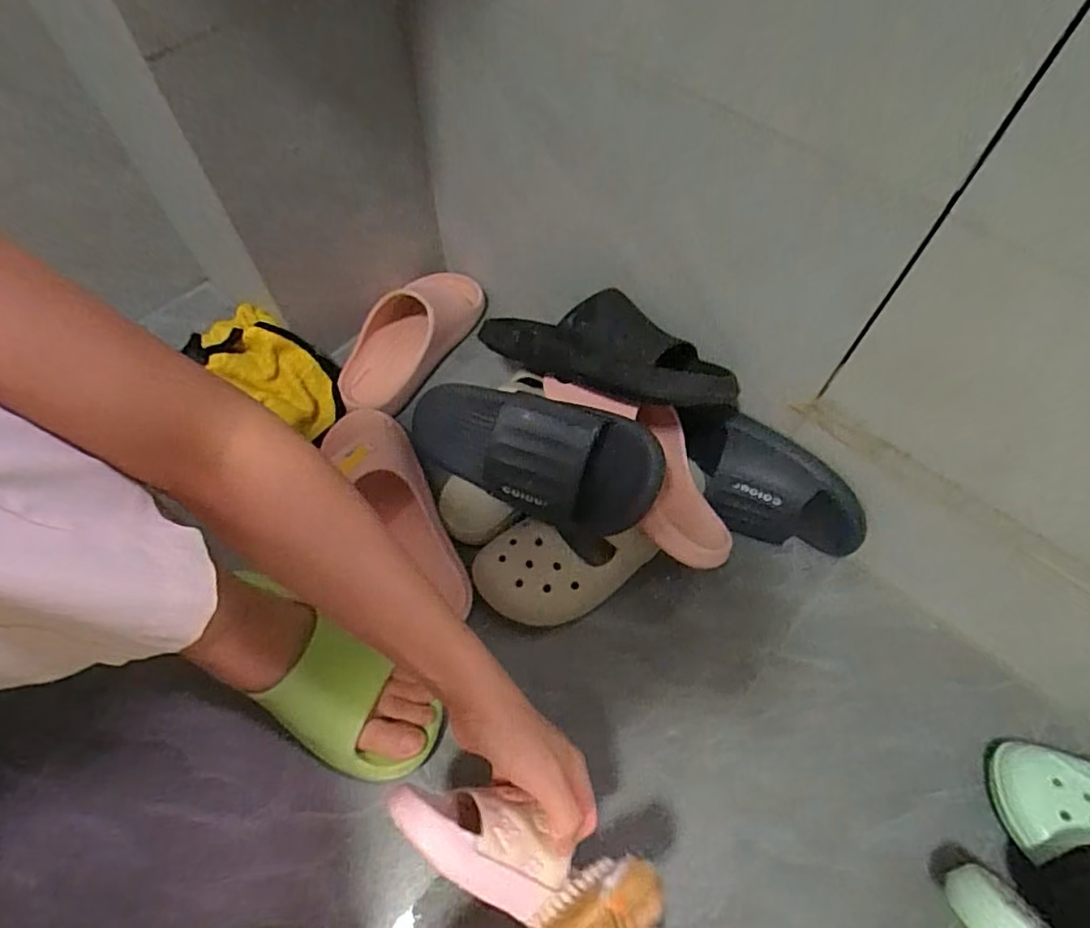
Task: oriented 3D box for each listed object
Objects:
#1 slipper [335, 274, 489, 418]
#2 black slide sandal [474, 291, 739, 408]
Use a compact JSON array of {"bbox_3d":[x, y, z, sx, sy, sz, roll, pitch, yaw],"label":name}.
[{"bbox_3d":[-0.159,-0.152,0.709,0.094,0.069,0.229,27,63,14],"label":"slipper"},{"bbox_3d":[0.043,-0.106,0.555,0.275,0.082,0.080,18,59,34],"label":"black slide sandal"}]

